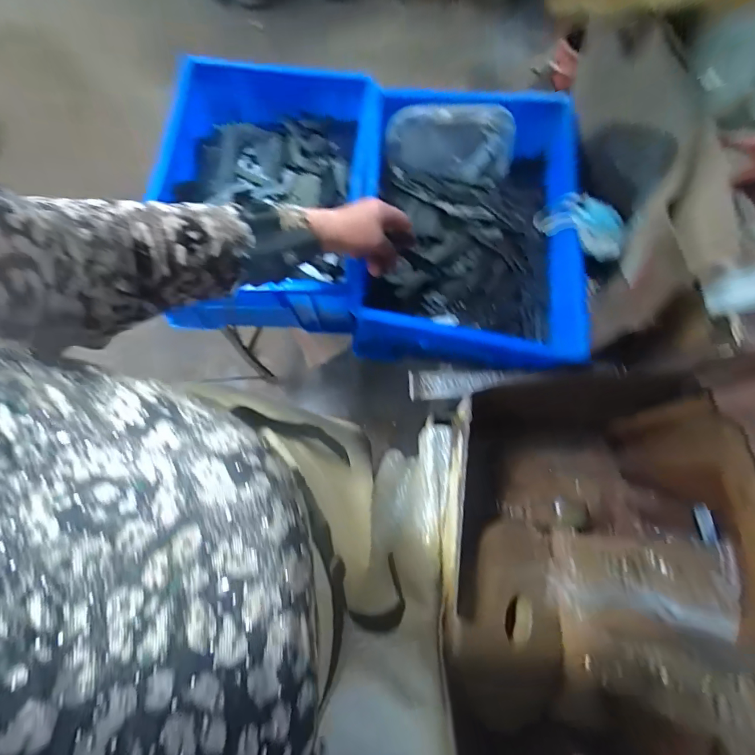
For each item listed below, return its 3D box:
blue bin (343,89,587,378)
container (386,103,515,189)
[{"bbox_3d":[0.129,-0.226,0.625,0.298,0.108,0.423,4,74,4],"label":"blue bin"},{"bbox_3d":[0.111,-0.367,0.668,0.188,0.103,0.028,11,32,9],"label":"container"}]

